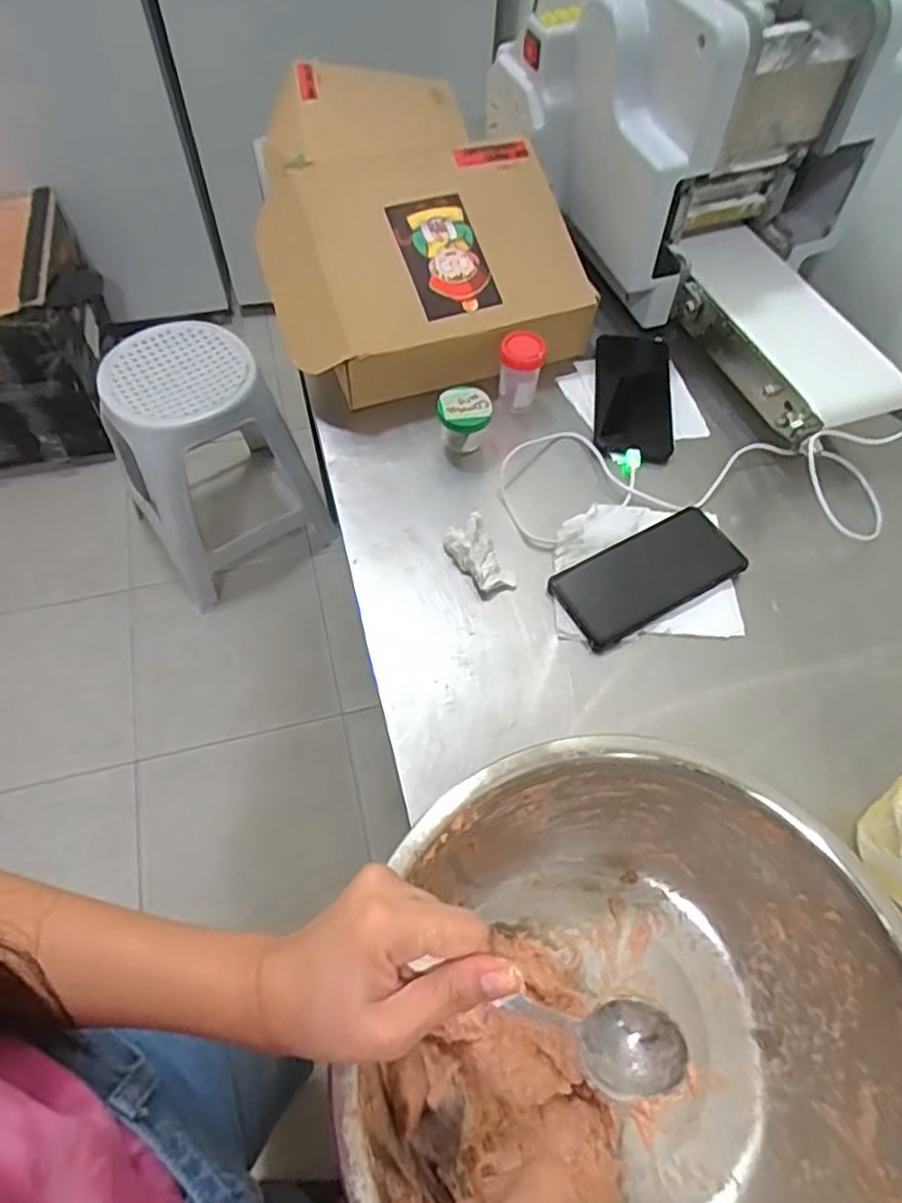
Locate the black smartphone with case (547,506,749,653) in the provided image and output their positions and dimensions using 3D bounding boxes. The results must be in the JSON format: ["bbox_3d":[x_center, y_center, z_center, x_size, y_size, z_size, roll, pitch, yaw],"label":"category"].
[{"bbox_3d":[0.172,-0.023,0.599,0.162,0.018,0.077,-24,62,-16],"label":"black smartphone with case"}]

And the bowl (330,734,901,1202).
[{"bbox_3d":[0.096,0.232,0.375,0.263,0.126,0.265,1,58,-2],"label":"bowl"}]

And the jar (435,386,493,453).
[{"bbox_3d":[0.012,-0.167,0.653,0.049,0.058,0.042,5,58,0],"label":"jar"}]

